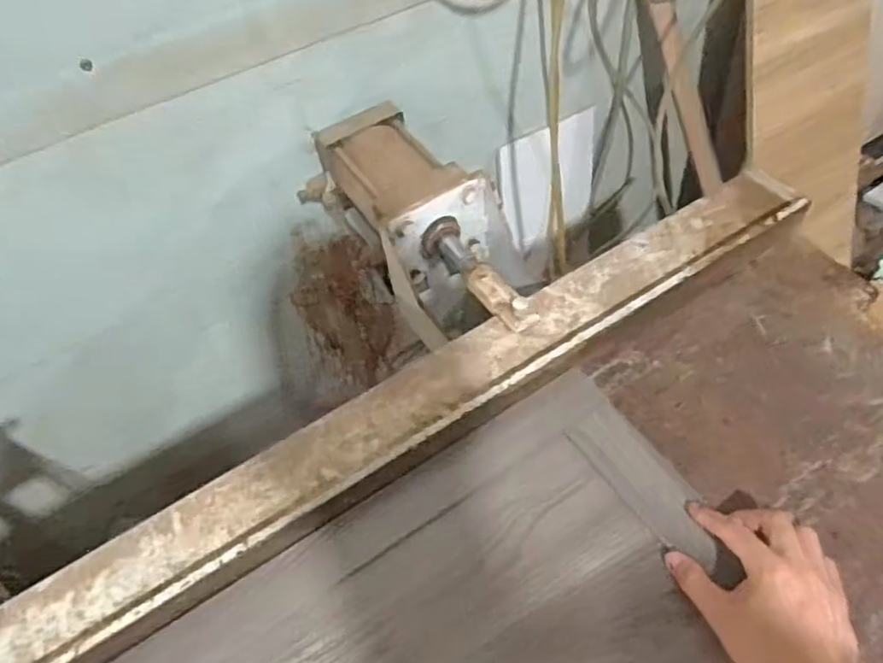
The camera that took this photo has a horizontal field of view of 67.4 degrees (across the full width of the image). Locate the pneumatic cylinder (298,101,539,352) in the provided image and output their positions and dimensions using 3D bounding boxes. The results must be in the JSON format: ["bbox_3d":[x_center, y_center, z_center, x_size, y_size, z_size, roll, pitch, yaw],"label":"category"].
[{"bbox_3d":[-0.032,-0.129,0.801,0.146,0.148,0.384,-34,58,-18],"label":"pneumatic cylinder"}]

